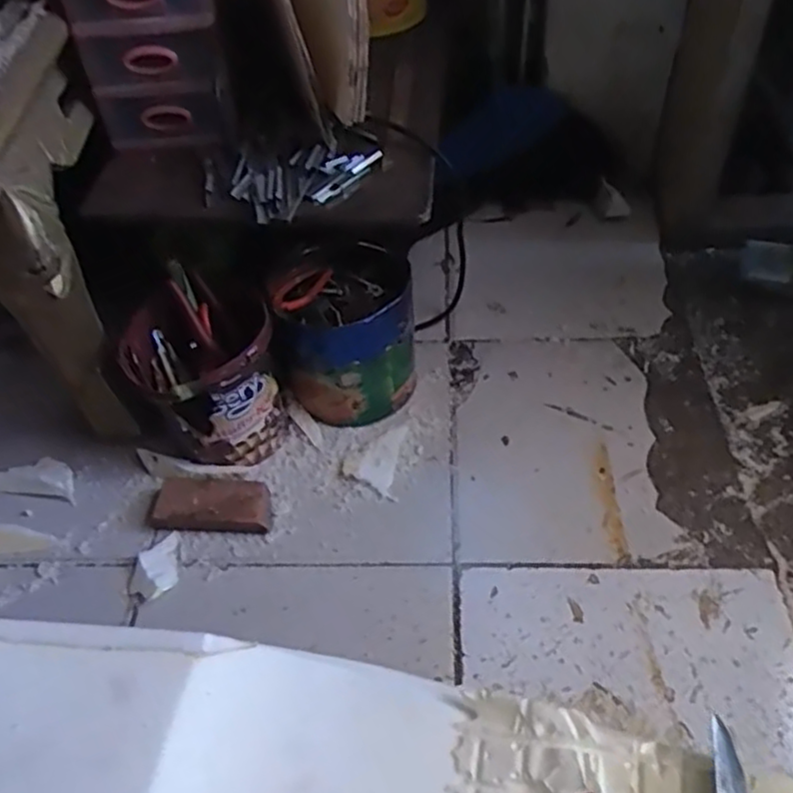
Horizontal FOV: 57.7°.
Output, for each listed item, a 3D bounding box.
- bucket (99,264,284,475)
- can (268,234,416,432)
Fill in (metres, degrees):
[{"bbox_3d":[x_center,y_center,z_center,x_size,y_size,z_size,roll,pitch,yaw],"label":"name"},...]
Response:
[{"bbox_3d":[-0.196,-0.021,0.739,0.161,0.150,0.136,-25,52,-15],"label":"bucket"},{"bbox_3d":[-0.055,-0.069,0.783,0.139,0.158,0.150,-2,50,3],"label":"can"}]

